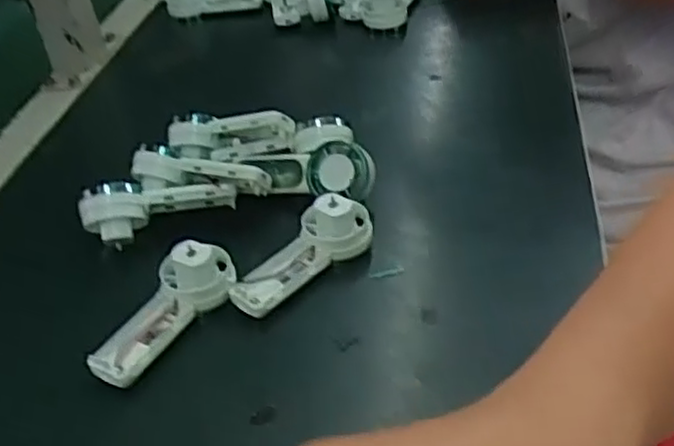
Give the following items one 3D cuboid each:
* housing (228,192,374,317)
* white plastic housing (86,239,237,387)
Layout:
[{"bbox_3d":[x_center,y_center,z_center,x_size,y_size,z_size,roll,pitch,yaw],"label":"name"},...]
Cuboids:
[{"bbox_3d":[-0.019,0.016,0.409,0.092,0.026,0.035,-40,49,-20],"label":"housing"},{"bbox_3d":[-0.089,0.045,0.382,0.035,0.042,0.091,23,47,33],"label":"white plastic housing"}]

